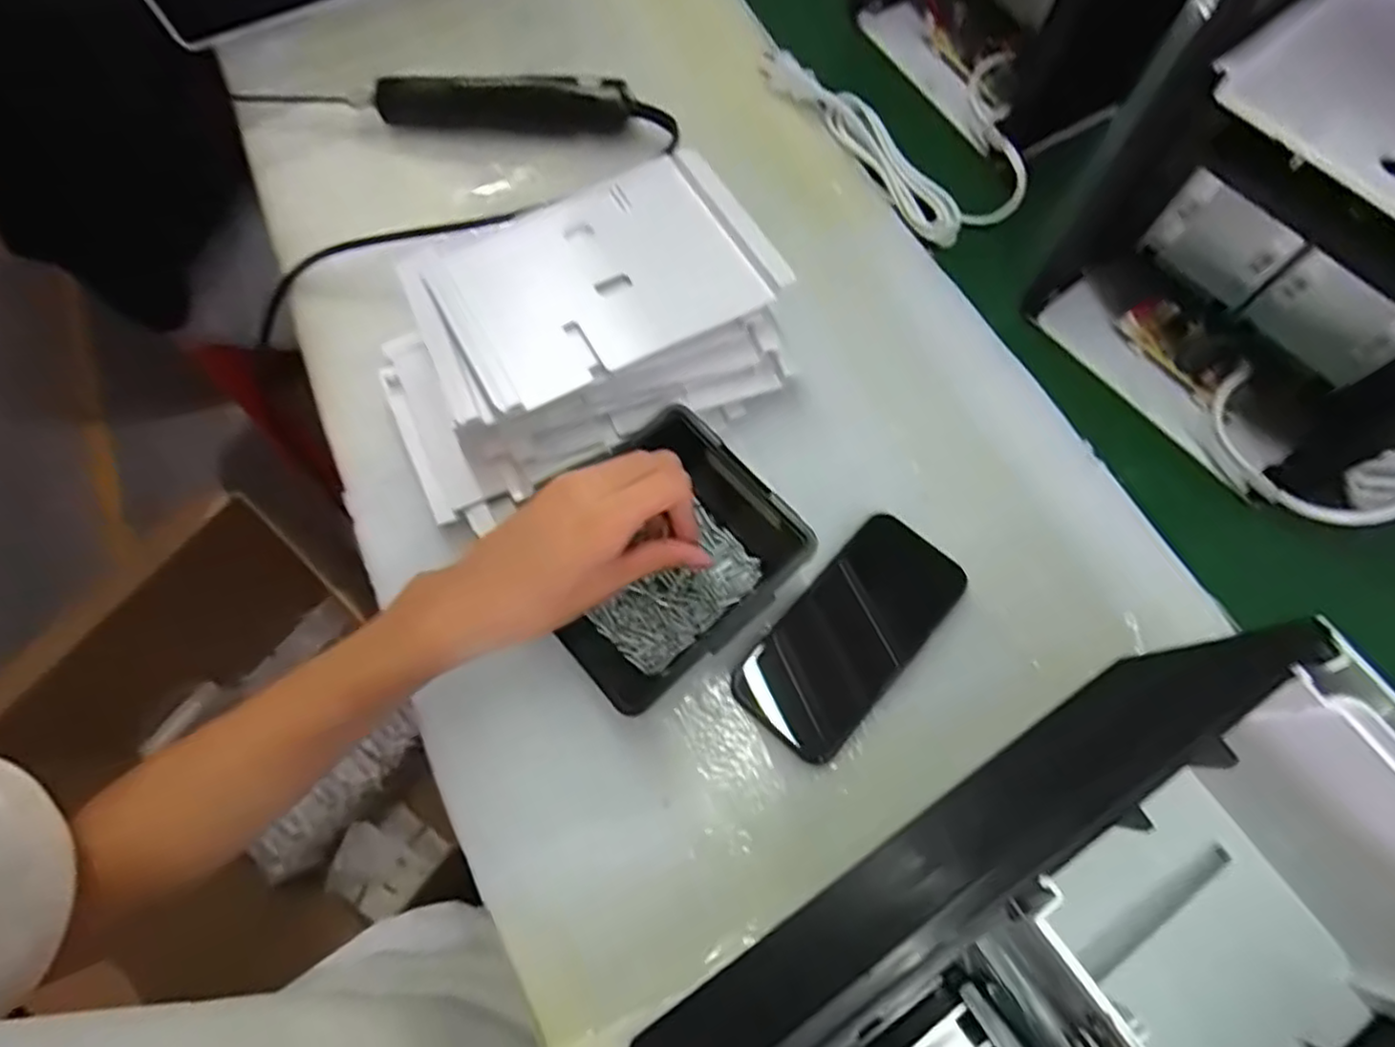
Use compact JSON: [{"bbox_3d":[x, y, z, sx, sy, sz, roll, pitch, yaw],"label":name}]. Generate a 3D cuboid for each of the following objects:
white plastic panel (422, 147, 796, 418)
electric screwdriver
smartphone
[{"bbox_3d":[-0.056,-0.149,0.416,0.184,0.020,0.128,-28,72,-14],"label":"white plastic panel"},{"bbox_3d":[-0.127,-0.314,0.535,0.225,0.038,0.032,9,71,4],"label":"electric screwdriver"},{"bbox_3d":[0.090,0.064,0.413,0.070,0.012,0.142,41,76,14],"label":"smartphone"}]

